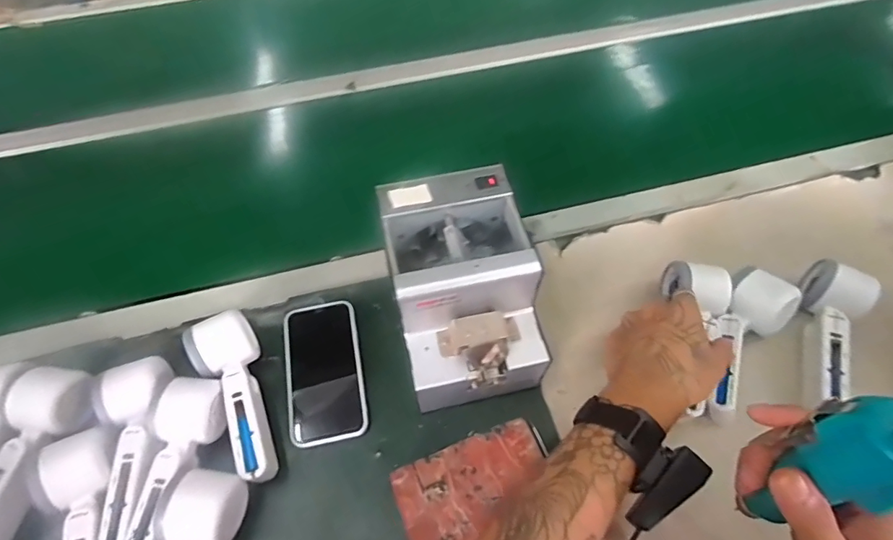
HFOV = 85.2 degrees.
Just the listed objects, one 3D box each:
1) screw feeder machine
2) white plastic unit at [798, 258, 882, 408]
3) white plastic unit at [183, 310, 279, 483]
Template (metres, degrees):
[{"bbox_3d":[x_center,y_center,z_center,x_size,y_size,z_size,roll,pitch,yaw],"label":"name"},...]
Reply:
[{"bbox_3d":[0.014,0.021,0.465,0.125,0.143,0.174,-15,59,-8],"label":"screw feeder machine"},{"bbox_3d":[0.385,0.062,0.487,0.065,0.059,0.149,24,62,16],"label":"white plastic unit"},{"bbox_3d":[-0.192,0.118,0.464,0.057,0.061,0.159,-29,62,-16],"label":"white plastic unit"}]

